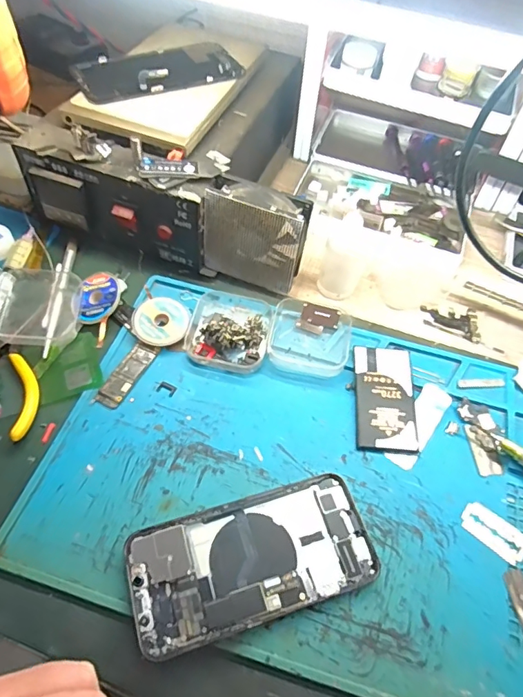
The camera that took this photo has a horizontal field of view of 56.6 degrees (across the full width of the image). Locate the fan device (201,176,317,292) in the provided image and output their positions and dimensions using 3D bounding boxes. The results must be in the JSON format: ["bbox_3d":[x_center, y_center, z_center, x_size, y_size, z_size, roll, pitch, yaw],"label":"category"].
[{"bbox_3d":[-0.006,-0.090,0.400,0.081,0.085,0.029,16,56,8],"label":"fan device"}]

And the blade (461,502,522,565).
[{"bbox_3d":[0.153,0.119,0.317,0.041,0.004,0.024,36,60,19],"label":"blade"}]

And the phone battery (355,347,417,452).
[{"bbox_3d":[0.093,0.037,0.366,0.043,0.007,0.084,5,55,0],"label":"phone battery"}]

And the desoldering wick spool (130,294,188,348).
[{"bbox_3d":[-0.080,-0.020,0.388,0.042,0.010,0.042,-41,76,-19],"label":"desoldering wick spool"}]

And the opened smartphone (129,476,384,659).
[{"bbox_3d":[-0.005,0.127,0.295,0.144,0.009,0.071,-14,57,-13],"label":"opened smartphone"}]

